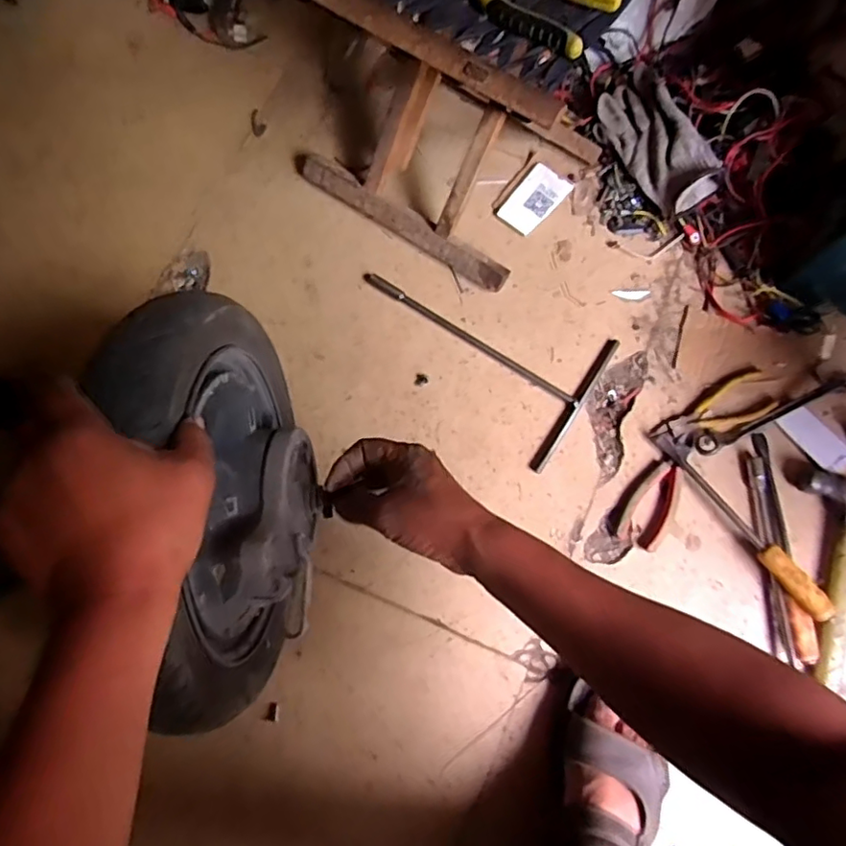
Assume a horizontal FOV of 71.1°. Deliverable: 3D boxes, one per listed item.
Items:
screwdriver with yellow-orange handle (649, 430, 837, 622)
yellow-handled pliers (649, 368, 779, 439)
[{"bbox_3d":[0.359,0.113,0.671,0.028,0.033,0.261,-40,81,-9],"label":"screwdriver with yellow-orange handle"},{"bbox_3d":[0.352,-0.017,0.717,0.160,0.013,0.059,-21,78,-6],"label":"yellow-handled pliers"}]

